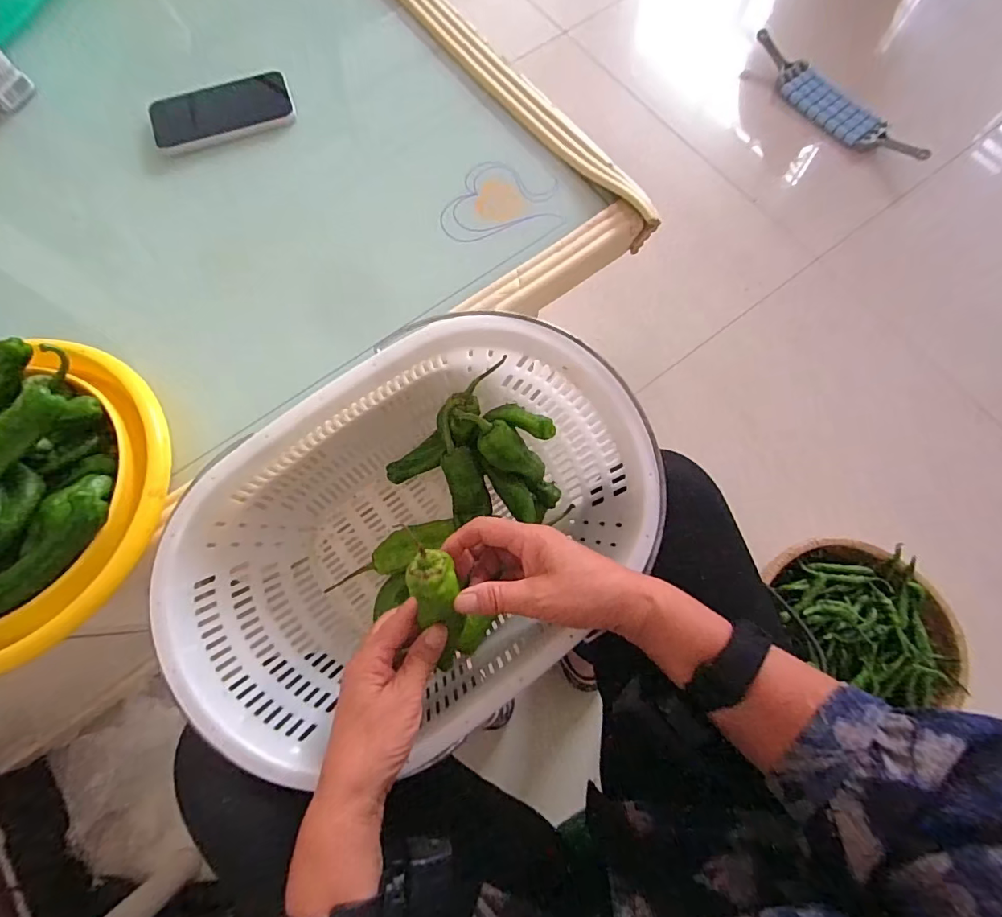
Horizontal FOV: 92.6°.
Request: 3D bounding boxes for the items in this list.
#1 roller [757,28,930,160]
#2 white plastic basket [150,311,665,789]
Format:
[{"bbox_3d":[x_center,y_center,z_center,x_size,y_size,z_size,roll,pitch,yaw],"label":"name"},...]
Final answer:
[{"bbox_3d":[0.674,-0.724,0.982,0.069,0.053,0.409,-37,77,-9],"label":"roller"},{"bbox_3d":[-0.060,0.072,0.422,0.380,0.165,0.261,-41,78,-10],"label":"white plastic basket"}]

